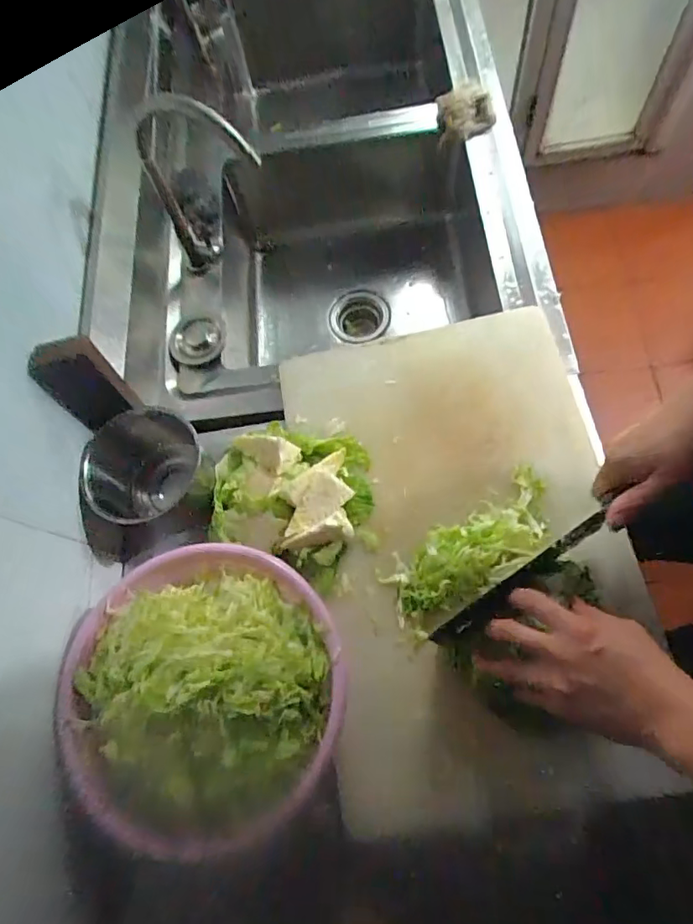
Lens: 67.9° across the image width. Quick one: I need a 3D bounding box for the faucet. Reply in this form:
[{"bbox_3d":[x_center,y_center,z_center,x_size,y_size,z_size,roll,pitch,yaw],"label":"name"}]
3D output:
[{"bbox_3d":[-0.164,-0.336,0.634,0.146,0.237,0.053,2,71,8],"label":"faucet"}]

